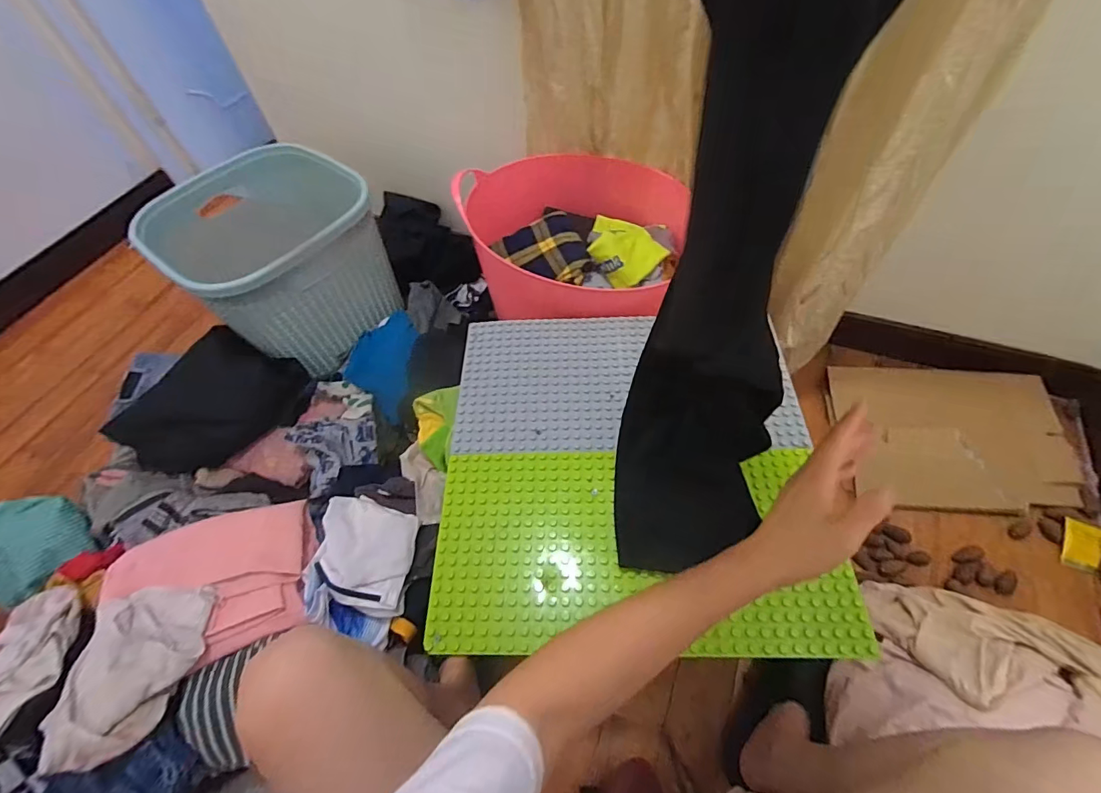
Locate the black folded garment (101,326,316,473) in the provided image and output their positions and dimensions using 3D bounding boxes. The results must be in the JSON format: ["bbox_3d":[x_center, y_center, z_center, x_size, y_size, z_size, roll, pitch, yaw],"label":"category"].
[{"bbox_3d":[-0.688,0.014,0.968,0.344,0.235,0.077,-41,30,-20],"label":"black folded garment"}]

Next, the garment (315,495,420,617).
[{"bbox_3d":[-0.305,0.261,0.778,0.156,0.035,0.166,13,69,-4],"label":"garment"}]

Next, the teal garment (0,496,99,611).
[{"bbox_3d":[-0.982,0.287,0.886,0.123,0.101,0.184,-2,57,2],"label":"teal garment"}]

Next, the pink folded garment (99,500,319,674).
[{"bbox_3d":[-0.524,0.286,0.732,0.276,0.034,0.227,-12,49,-20],"label":"pink folded garment"}]

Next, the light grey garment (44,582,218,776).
[{"bbox_3d":[-0.585,0.375,0.640,0.169,0.054,0.210,0,57,3],"label":"light grey garment"}]

